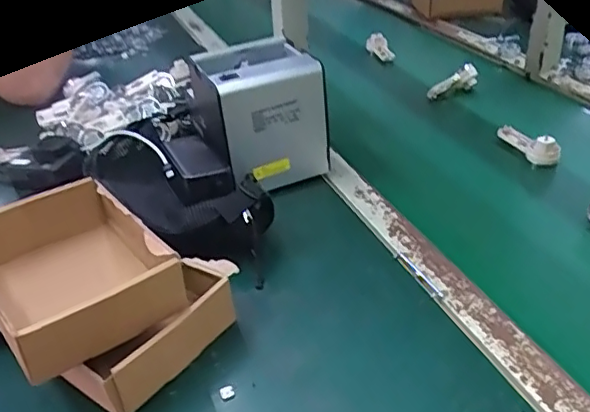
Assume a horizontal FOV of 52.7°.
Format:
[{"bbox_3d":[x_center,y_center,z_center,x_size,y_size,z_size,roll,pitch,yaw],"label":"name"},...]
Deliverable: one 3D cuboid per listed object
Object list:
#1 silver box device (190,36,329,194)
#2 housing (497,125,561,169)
[{"bbox_3d":[-0.047,-0.115,0.748,0.130,0.143,0.154,-15,35,-16],"label":"silver box device"},{"bbox_3d":[0.313,-0.086,0.798,0.032,0.030,0.096,-14,35,-15],"label":"housing"}]

